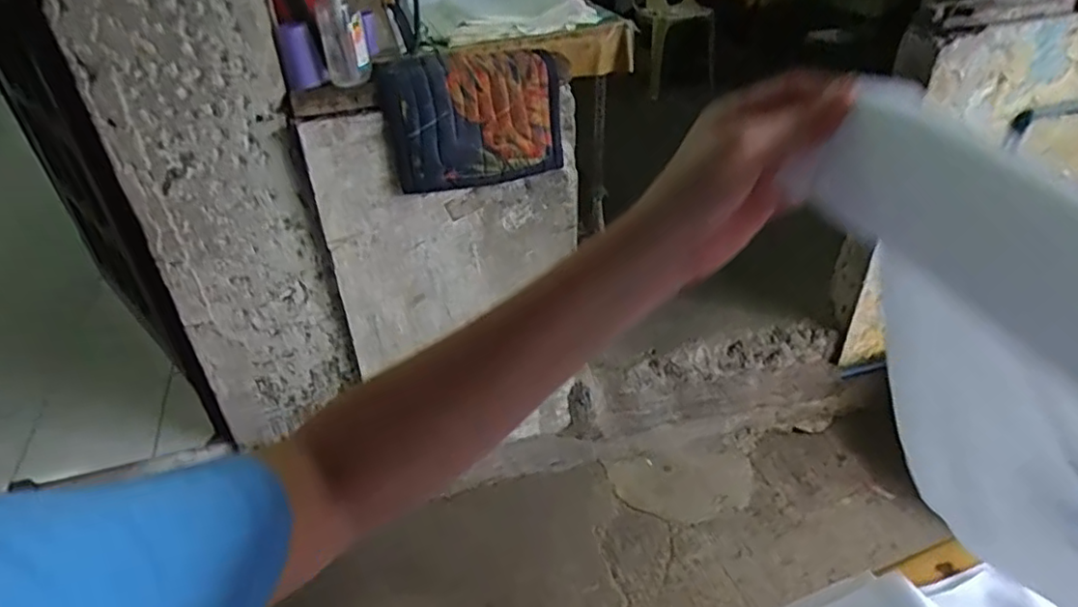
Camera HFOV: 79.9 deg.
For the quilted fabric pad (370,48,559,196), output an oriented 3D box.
[{"bbox_3d":[-0.123,-0.354,1.248,0.341,0.254,0.081,-13,24,-15],"label":"quilted fabric pad"}]

